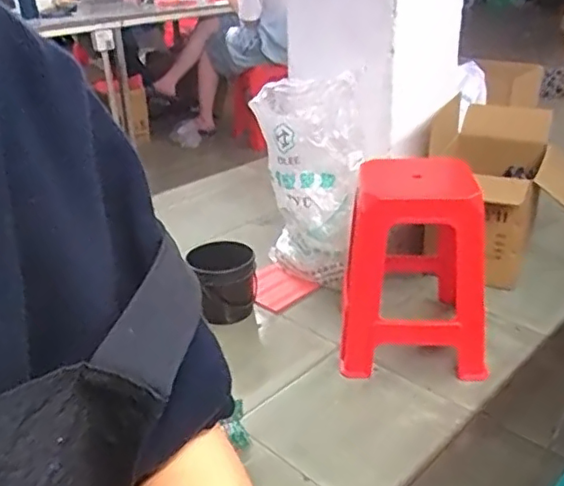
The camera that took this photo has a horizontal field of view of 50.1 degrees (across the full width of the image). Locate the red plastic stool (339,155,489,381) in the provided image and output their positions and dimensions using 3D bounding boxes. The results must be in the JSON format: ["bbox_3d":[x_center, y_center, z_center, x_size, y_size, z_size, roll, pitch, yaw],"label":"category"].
[{"bbox_3d":[0.325,0.065,1.521,0.330,0.475,0.330,0,26,6],"label":"red plastic stool"}]

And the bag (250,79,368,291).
[{"bbox_3d":[0.078,-0.178,1.774,0.310,0.568,0.247,-2,26,2],"label":"bag"}]

